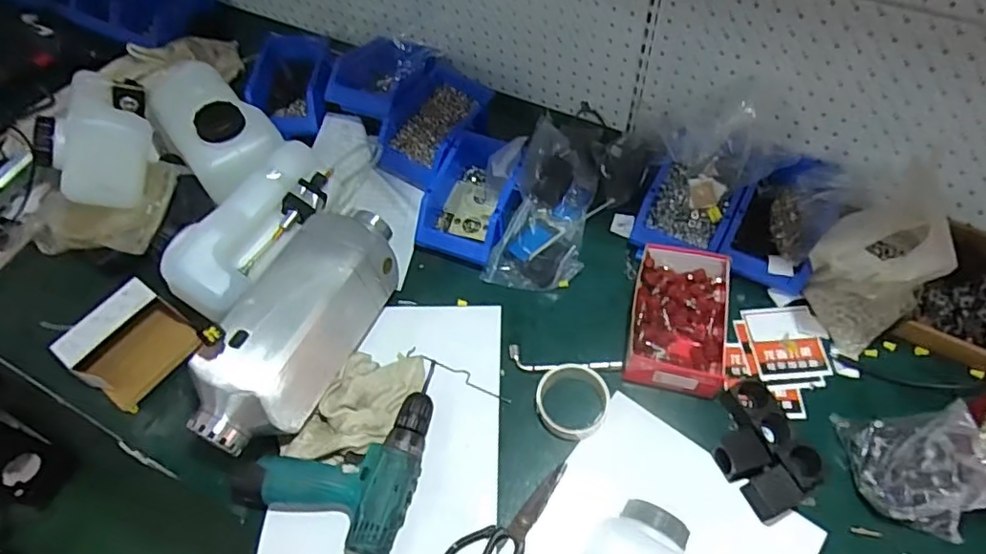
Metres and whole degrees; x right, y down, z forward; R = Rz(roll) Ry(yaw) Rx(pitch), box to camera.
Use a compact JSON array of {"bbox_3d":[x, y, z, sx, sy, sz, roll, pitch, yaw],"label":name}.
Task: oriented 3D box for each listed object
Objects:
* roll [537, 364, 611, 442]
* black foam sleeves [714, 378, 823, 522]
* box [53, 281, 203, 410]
[{"bbox_3d":[0.098,0.153,0.721,0.089,0.023,0.091,-2,60,3],"label":"roll"},{"bbox_3d":[0.307,0.194,0.673,0.095,0.034,0.137,-26,61,-11],"label":"black foam sleeves"},{"bbox_3d":[-0.477,0.092,0.778,0.123,0.072,0.134,29,66,19],"label":"box"}]

